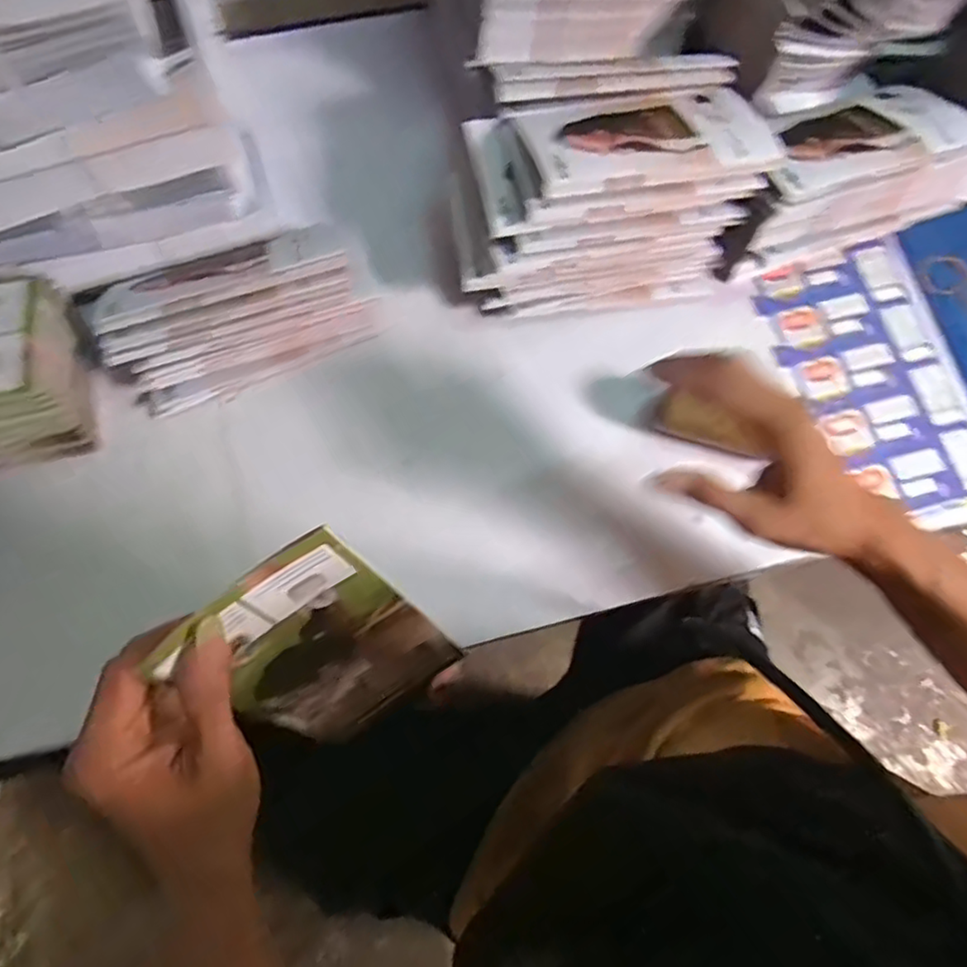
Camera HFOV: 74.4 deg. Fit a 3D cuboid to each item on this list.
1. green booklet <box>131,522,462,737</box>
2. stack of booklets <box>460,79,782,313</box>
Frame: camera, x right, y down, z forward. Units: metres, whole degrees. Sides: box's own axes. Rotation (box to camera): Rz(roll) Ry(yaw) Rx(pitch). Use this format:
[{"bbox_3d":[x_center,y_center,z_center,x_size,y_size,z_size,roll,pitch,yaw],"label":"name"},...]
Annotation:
[{"bbox_3d":[-0.079,0.089,0.332,0.096,0.167,0.009,-34,51,-3],"label":"green booklet"},{"bbox_3d":[0.091,-0.222,0.492,0.226,0.113,0.134,-8,75,-4],"label":"stack of booklets"}]

